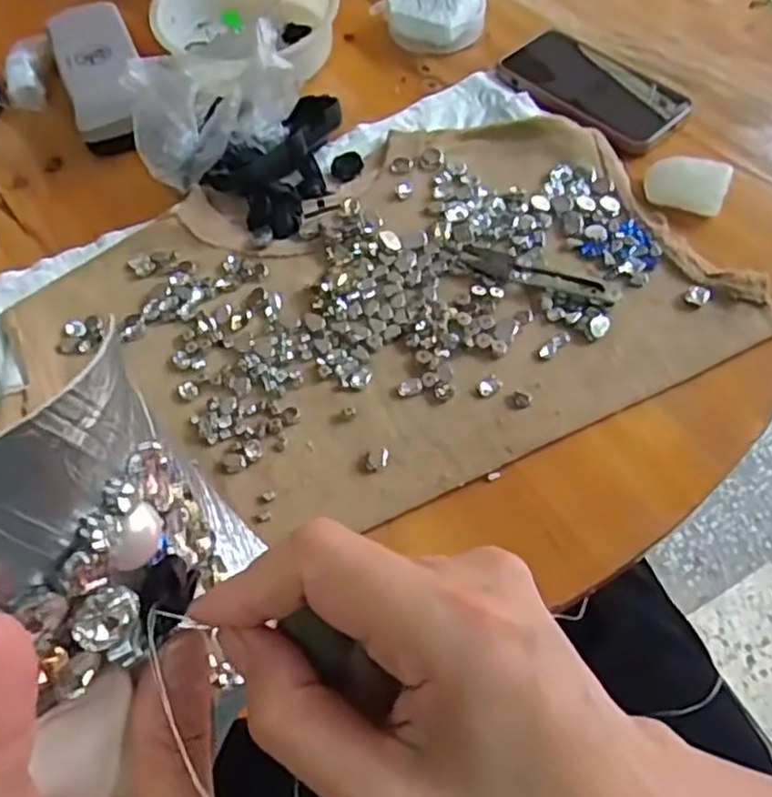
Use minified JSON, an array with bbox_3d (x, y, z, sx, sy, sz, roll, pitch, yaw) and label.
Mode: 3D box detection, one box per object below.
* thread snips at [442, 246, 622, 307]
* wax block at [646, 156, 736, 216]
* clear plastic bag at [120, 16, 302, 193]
[{"bbox_3d":[0.092,-0.080,0.469,0.113,0.005,0.023,23,64,14],"label":"thread snips"},{"bbox_3d":[0.206,-0.149,0.495,0.053,0.018,0.030,27,65,17],"label":"wax block"},{"bbox_3d":[-0.129,-0.219,0.509,0.112,0.100,0.125,-21,62,-10],"label":"clear plastic bag"}]

